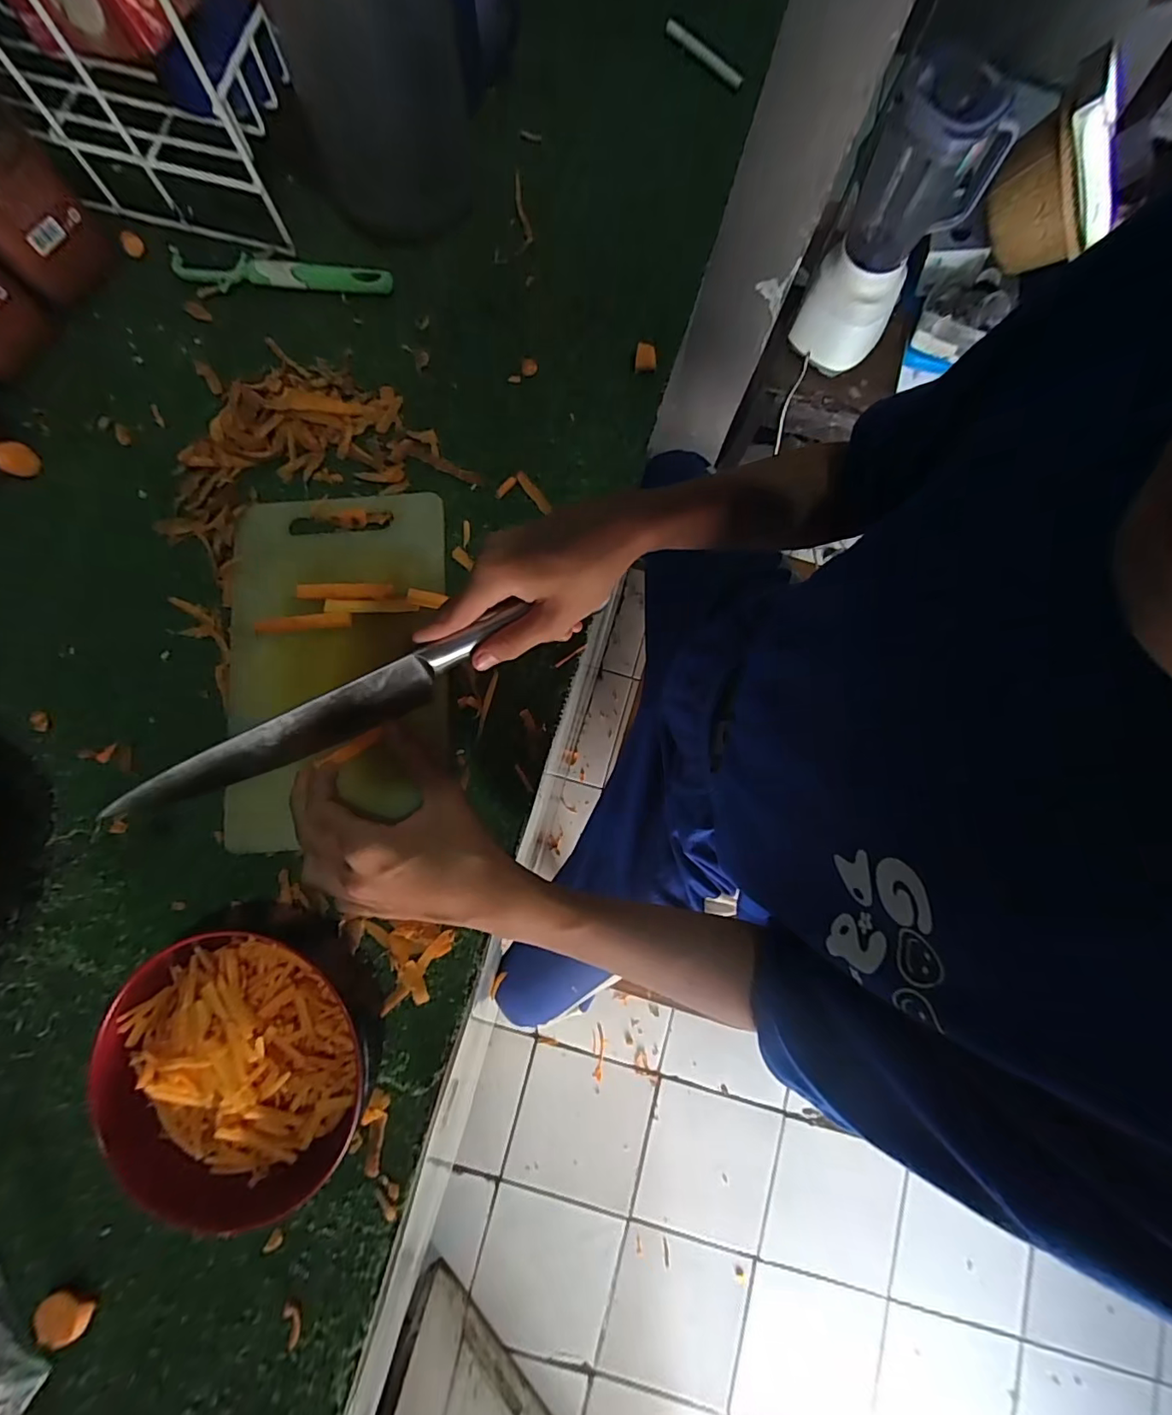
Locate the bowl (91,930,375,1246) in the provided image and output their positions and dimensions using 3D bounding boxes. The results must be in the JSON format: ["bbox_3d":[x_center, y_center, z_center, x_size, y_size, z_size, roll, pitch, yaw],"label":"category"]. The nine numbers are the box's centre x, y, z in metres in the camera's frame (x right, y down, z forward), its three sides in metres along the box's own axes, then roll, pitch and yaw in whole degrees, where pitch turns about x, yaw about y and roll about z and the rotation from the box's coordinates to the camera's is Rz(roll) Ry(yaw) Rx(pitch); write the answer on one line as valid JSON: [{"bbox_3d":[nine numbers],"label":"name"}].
[{"bbox_3d":[-0.198,0.201,0.294,0.121,0.063,0.141,-31,81,-6],"label":"bowl"}]

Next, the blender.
[{"bbox_3d":[0.502,-0.777,0.863,0.144,0.375,0.178,42,81,6],"label":"blender"}]

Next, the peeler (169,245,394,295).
[{"bbox_3d":[-0.250,-0.351,0.424,0.184,0.011,0.030,7,80,1],"label":"peeler"}]

